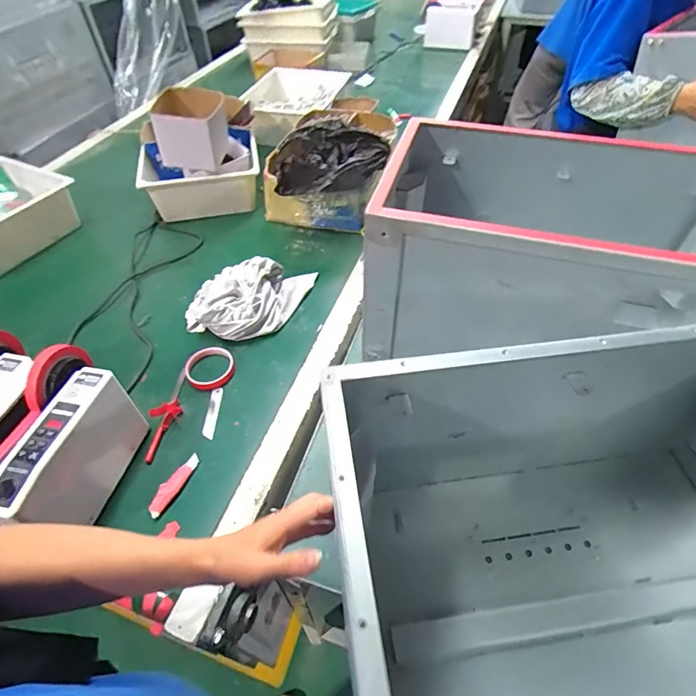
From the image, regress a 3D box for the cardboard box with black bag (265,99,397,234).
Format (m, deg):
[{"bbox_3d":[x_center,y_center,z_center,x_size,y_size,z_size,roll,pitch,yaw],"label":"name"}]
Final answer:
[{"bbox_3d":[-0.062,-0.386,0.995,0.279,0.180,0.169,-4,50,-1],"label":"cardboard box with black bag"}]

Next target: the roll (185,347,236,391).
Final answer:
[{"bbox_3d":[-0.245,0.036,0.771,0.084,0.015,0.084,-1,50,1],"label":"roll"}]

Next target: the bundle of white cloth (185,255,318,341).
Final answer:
[{"bbox_3d":[-0.189,-0.103,0.848,0.252,0.062,0.156,-12,51,-8],"label":"bundle of white cloth"}]

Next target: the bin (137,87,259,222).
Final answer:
[{"bbox_3d":[-0.363,-0.491,1.037,0.281,0.267,0.209,-12,51,-8],"label":"bin"}]

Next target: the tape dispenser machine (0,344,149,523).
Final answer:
[{"bbox_3d":[-0.403,0.133,0.605,0.139,0.158,0.232,8,51,8],"label":"tape dispenser machine"}]

